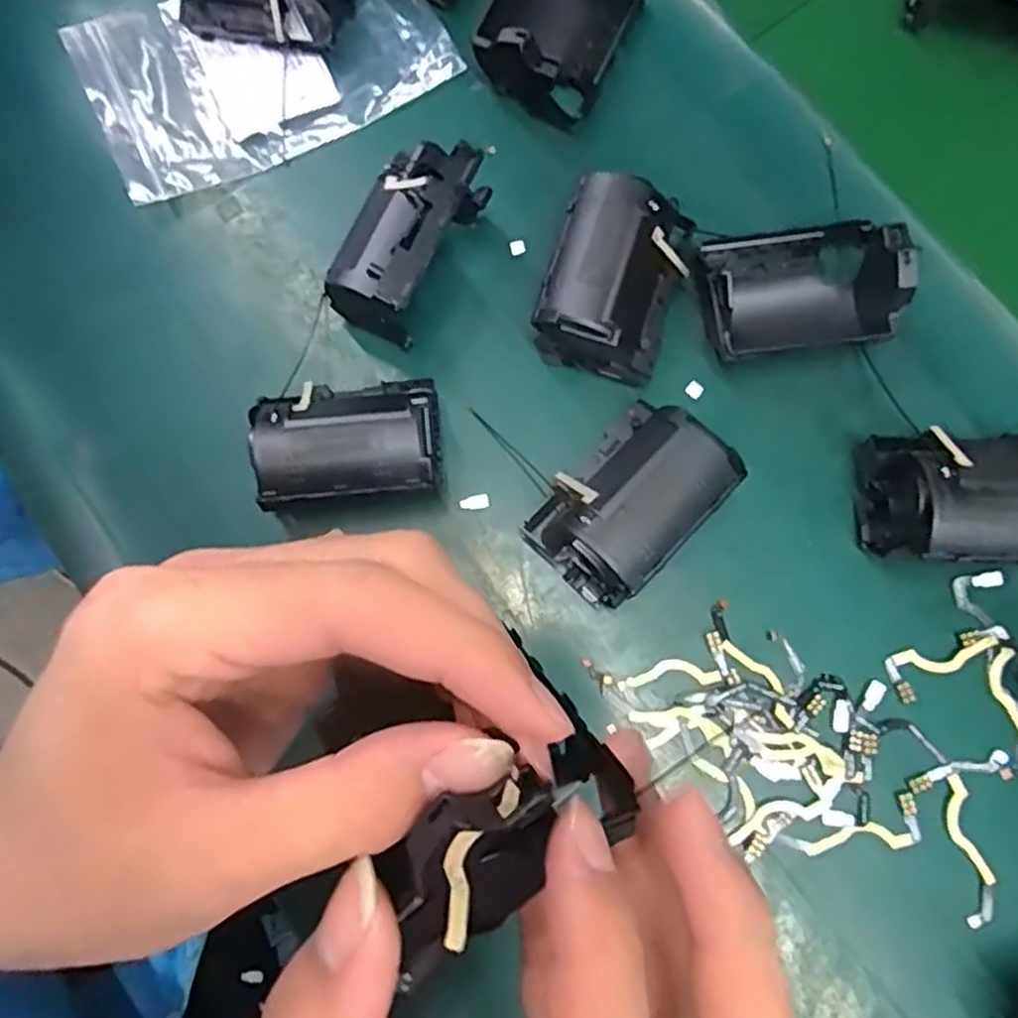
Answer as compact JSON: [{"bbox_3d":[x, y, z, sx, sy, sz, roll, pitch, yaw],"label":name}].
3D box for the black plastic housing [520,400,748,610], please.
[{"bbox_3d":[0.044,-0.001,0.278,0.070,0.039,0.047,-43,82,-8],"label":"black plastic housing"}]

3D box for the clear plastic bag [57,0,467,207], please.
[{"bbox_3d":[-0.109,-0.201,0.336,0.152,0.014,0.094,-24,80,-5],"label":"clear plastic bag"}]

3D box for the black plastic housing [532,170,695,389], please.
[{"bbox_3d":[0.040,-0.087,0.292,0.049,0.043,0.063,16,79,3],"label":"black plastic housing"}]

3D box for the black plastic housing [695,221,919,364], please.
[{"bbox_3d":[0.113,-0.087,0.292,0.073,0.042,0.056,-4,79,-1],"label":"black plastic housing"}]

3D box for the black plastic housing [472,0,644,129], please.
[{"bbox_3d":[0.023,-0.206,0.315,0.057,0.037,0.079,31,85,-19],"label":"black plastic housing"}]

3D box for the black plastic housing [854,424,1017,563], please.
[{"bbox_3d":[0.169,-0.004,0.273,0.069,0.042,0.049,2,79,0],"label":"black plastic housing"}]

